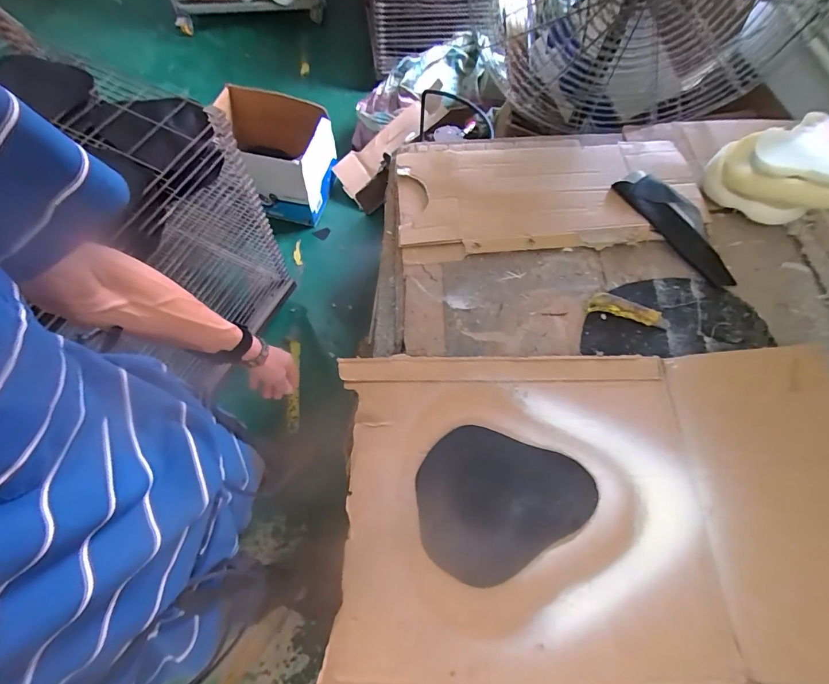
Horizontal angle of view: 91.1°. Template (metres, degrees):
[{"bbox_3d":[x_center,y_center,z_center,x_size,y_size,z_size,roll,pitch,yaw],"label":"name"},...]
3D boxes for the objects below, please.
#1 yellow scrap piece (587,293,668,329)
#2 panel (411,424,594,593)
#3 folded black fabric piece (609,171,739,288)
[{"bbox_3d":[0.383,-0.057,0.730,0.142,0.014,0.043,13,69,3],"label":"yellow scrap piece"},{"bbox_3d":[0.128,0.250,0.612,0.251,0.019,0.211,19,70,6],"label":"panel"},{"bbox_3d":[0.512,-0.225,0.786,0.081,0.046,0.284,-35,70,-13],"label":"folded black fabric piece"}]

